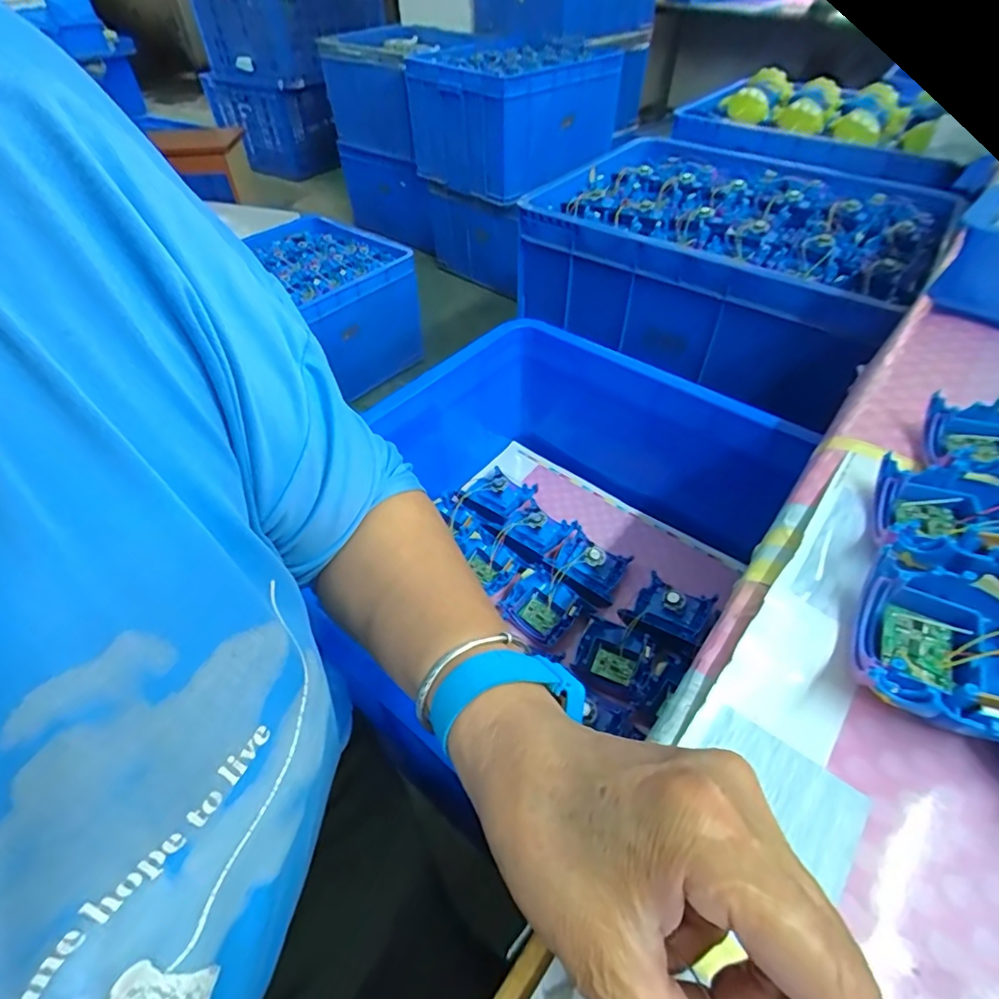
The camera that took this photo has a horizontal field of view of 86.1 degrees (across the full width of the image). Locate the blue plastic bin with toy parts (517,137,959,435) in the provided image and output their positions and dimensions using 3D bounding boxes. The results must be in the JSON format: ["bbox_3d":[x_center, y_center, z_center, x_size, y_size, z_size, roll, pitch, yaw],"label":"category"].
[{"bbox_3d":[0.332,-0.380,0.851,0.555,0.180,0.349,31,55,25],"label":"blue plastic bin with toy parts"}]

